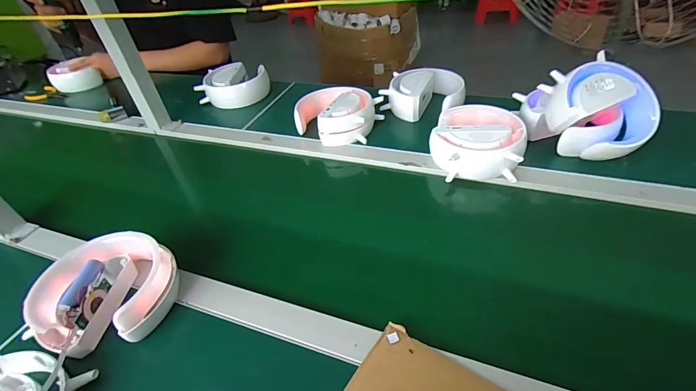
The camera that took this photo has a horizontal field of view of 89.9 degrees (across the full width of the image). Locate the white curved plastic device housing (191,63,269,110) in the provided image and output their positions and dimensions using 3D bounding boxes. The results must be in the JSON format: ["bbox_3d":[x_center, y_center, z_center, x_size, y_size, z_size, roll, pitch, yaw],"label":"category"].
[{"bbox_3d":[-0.289,-0.284,0.903,0.152,0.072,0.131,3,43,12],"label":"white curved plastic device housing"}]

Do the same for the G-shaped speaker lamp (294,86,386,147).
[{"bbox_3d":[-0.021,-0.156,0.694,0.151,0.067,0.137,15,46,23],"label":"G-shaped speaker lamp"}]

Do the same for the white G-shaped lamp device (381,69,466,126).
[{"bbox_3d":[0.163,-0.215,0.734,0.154,0.055,0.151,-4,42,4],"label":"white G-shaped lamp device"}]

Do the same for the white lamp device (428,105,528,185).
[{"bbox_3d":[0.217,-0.087,0.593,0.151,0.064,0.155,13,46,22],"label":"white lamp device"}]

